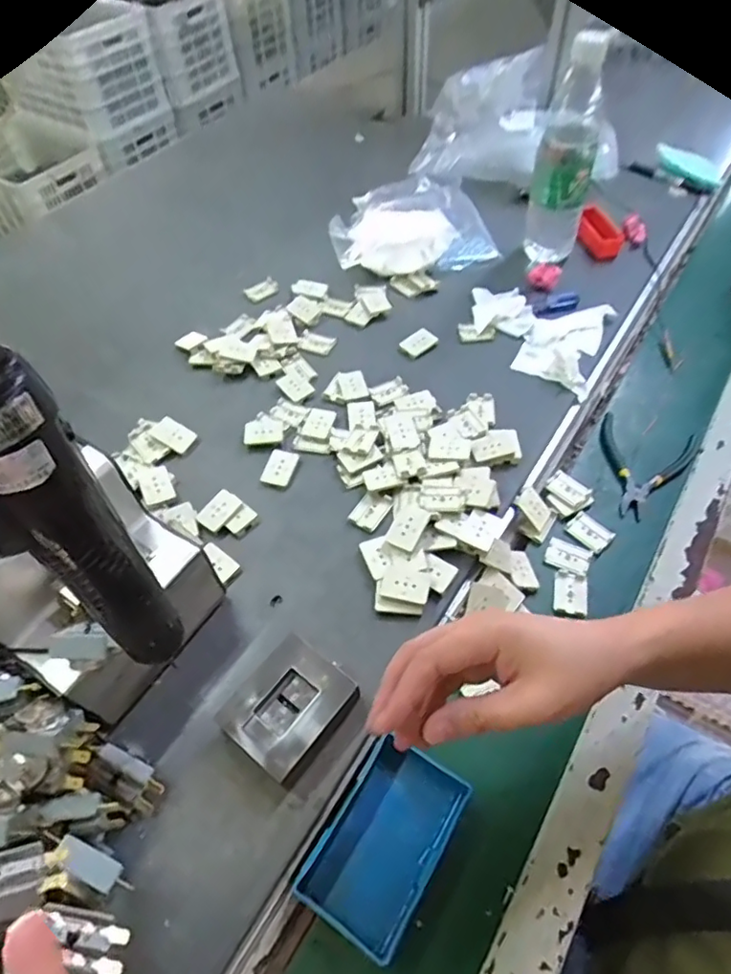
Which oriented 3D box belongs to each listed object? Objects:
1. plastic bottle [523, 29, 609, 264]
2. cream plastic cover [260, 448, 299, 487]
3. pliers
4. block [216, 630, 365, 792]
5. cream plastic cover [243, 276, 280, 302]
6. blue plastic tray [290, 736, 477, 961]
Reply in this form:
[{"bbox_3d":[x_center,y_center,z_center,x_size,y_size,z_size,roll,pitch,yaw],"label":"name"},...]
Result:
[{"bbox_3d":[0.226,-0.367,0.643,0.070,0.237,0.069,17,57,12],"label":"plastic bottle"},{"bbox_3d":[-0.081,-0.020,0.550,0.028,0.006,0.040,14,55,11],"label":"cream plastic cover"},{"bbox_3d":[0.274,-0.031,0.593,0.121,0.009,0.094,-38,62,-24],"label":"pliers"},{"bbox_3d":[-0.053,0.158,0.409,0.069,0.033,0.080,32,61,22],"label":"block"},{"bbox_3d":[-0.129,-0.247,0.717,0.040,0.006,0.029,-29,58,-19],"label":"cream plastic cover"},{"bbox_3d":[0.014,0.236,0.387,0.070,0.025,0.113,28,59,20],"label":"blue plastic tray"}]

